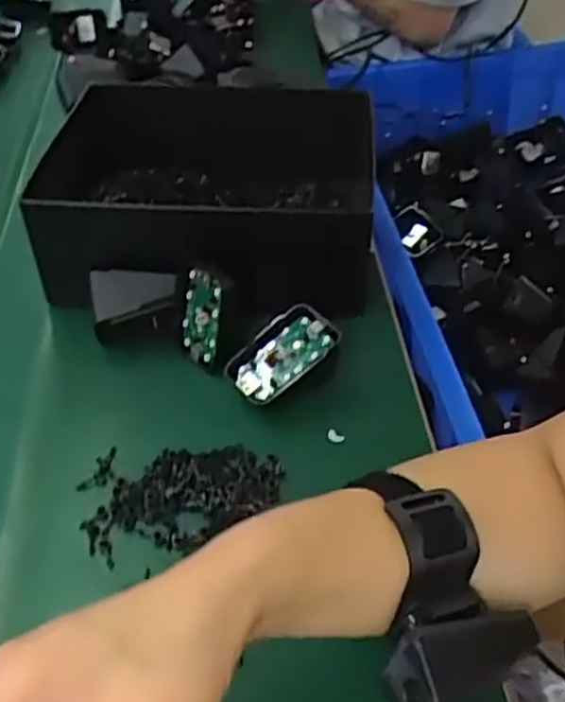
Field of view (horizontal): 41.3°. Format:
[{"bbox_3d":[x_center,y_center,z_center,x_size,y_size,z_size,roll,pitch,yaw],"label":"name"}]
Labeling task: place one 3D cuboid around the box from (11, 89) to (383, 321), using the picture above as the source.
[{"bbox_3d":[-0.054,-0.127,0.595,0.238,0.099,0.207,1,44,4],"label":"box"}]

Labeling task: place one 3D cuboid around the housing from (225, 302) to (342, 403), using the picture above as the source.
[{"bbox_3d":[-0.001,0.001,0.477,0.070,0.009,0.045,-40,57,-11],"label":"housing"}]

